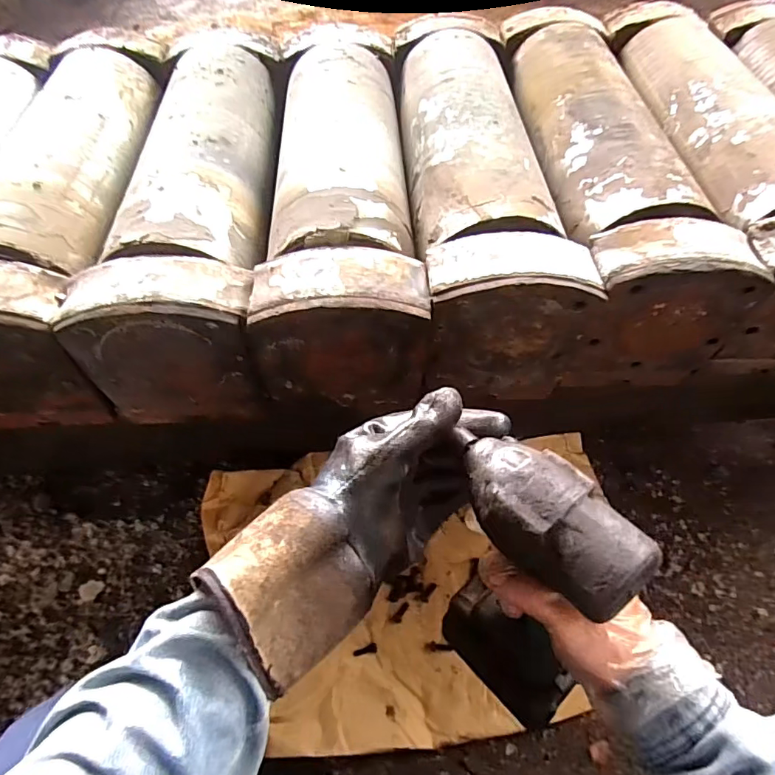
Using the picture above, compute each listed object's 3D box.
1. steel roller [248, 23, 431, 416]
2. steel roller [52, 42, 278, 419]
[{"bbox_3d":[-0.051,-0.248,0.619,0.161,0.154,0.543,-2,57,0],"label":"steel roller"},{"bbox_3d":[-0.220,-0.244,0.629,0.164,0.161,0.550,-2,57,0],"label":"steel roller"}]

